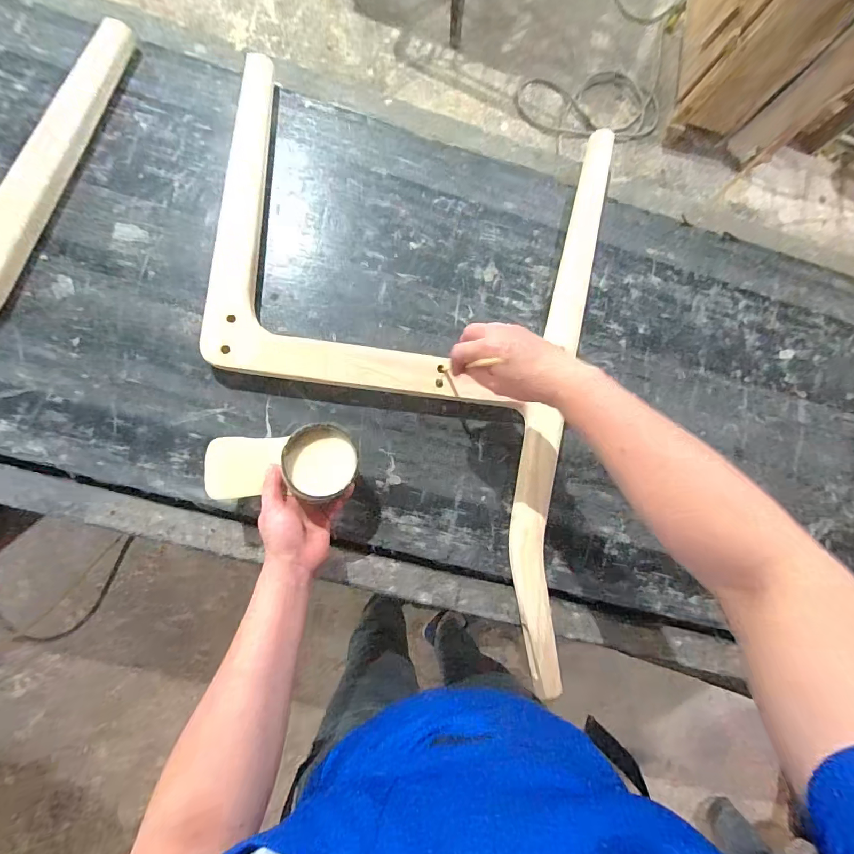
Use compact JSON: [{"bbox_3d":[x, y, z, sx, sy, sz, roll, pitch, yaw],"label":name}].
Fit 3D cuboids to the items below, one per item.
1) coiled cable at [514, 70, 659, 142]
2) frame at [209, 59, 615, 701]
[{"bbox_3d":[0.544,-1.080,1.383,0.500,0.065,0.250,-9,82,-6],"label":"coiled cable"},{"bbox_3d":[-0.027,-0.080,0.546,0.513,0.026,0.743,6,83,-6],"label":"frame"}]

